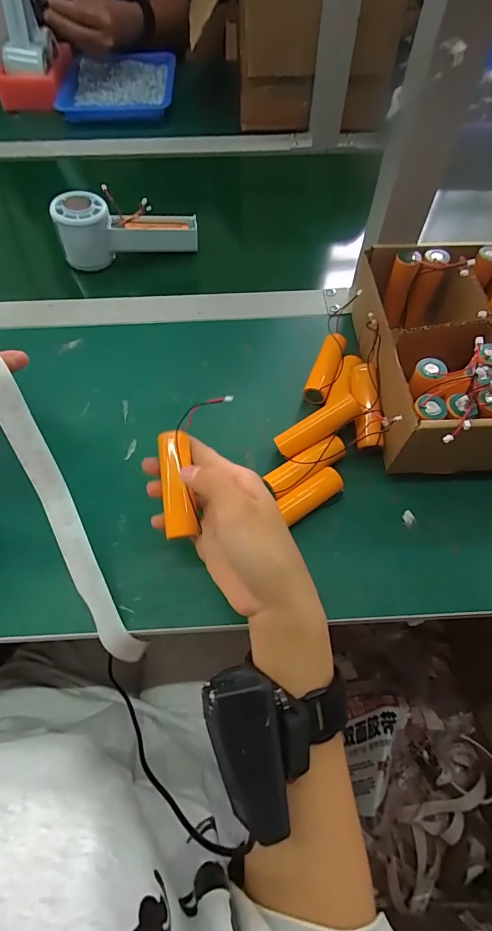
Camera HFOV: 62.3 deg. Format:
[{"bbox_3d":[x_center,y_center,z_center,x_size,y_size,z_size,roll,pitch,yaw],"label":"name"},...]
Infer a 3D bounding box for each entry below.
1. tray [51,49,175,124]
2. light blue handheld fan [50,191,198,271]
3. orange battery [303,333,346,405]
[{"bbox_3d":[-0.213,-0.615,0.667,0.180,0.025,0.198,-4,62,-3],"label":"tray"},{"bbox_3d":[-0.132,-0.268,0.459,0.149,0.060,0.048,-11,62,-7],"label":"light blue handheld fan"},{"bbox_3d":[0.073,-0.089,0.375,0.023,0.023,0.071,18,63,9],"label":"orange battery"}]

